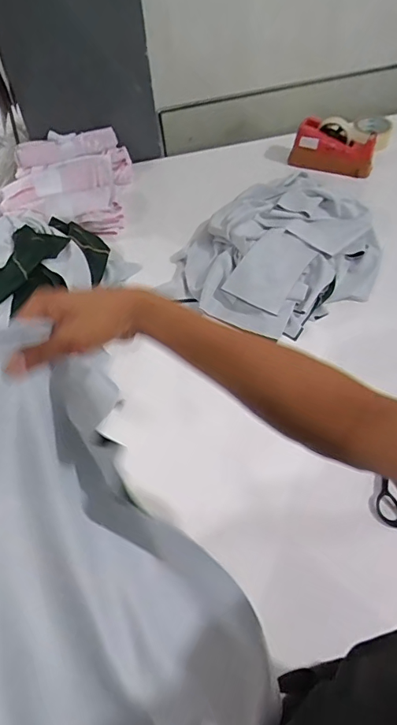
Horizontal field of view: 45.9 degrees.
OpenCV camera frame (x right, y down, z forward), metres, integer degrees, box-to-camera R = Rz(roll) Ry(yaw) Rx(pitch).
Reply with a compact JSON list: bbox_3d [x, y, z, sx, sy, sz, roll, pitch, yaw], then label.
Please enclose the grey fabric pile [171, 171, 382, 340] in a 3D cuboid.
[{"bbox_3d":[0.171,-0.246,0.964,0.434,0.081,0.356,-34,59,-20],"label":"grey fabric pile"}]

